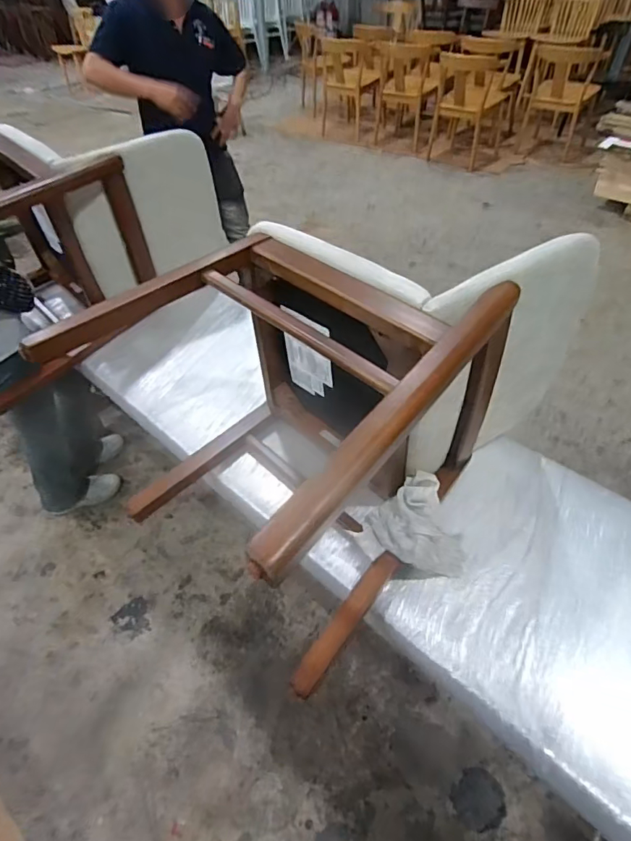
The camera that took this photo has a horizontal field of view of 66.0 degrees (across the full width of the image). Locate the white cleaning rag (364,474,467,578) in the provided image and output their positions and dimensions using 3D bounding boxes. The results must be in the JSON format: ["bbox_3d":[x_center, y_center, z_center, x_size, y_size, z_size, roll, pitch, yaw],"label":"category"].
[{"bbox_3d":[0.189,0.197,0.881,0.138,0.103,0.169,-23,49,-18],"label":"white cleaning rag"}]

